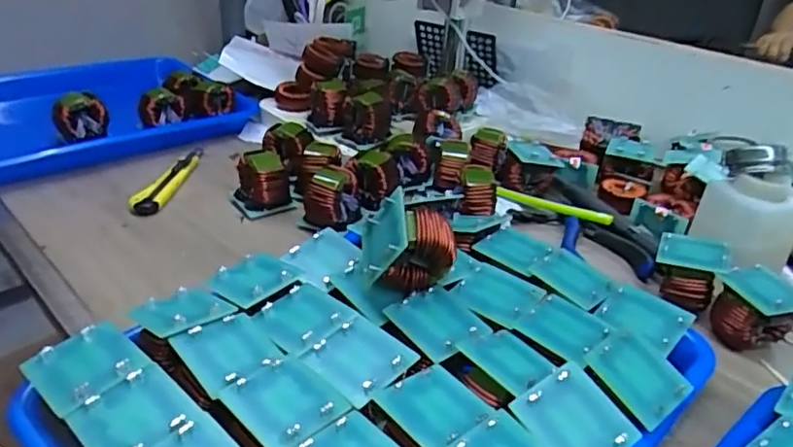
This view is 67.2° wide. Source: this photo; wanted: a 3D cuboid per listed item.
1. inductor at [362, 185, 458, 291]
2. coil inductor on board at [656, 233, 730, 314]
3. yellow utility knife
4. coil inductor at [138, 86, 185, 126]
[{"bbox_3d":[0.006,0.014,0.360,0.051,0.050,0.045,12,44,-17],"label":"inductor"},{"bbox_3d":[0.216,0.035,0.444,0.047,0.044,0.047,18,33,23],"label":"coil inductor on board"},{"bbox_3d":[-0.217,-0.046,0.576,0.027,0.013,0.139,4,30,0],"label":"yellow utility knife"},{"bbox_3d":[-0.251,-0.126,0.638,0.044,0.030,0.035,-6,32,-17],"label":"coil inductor"}]

